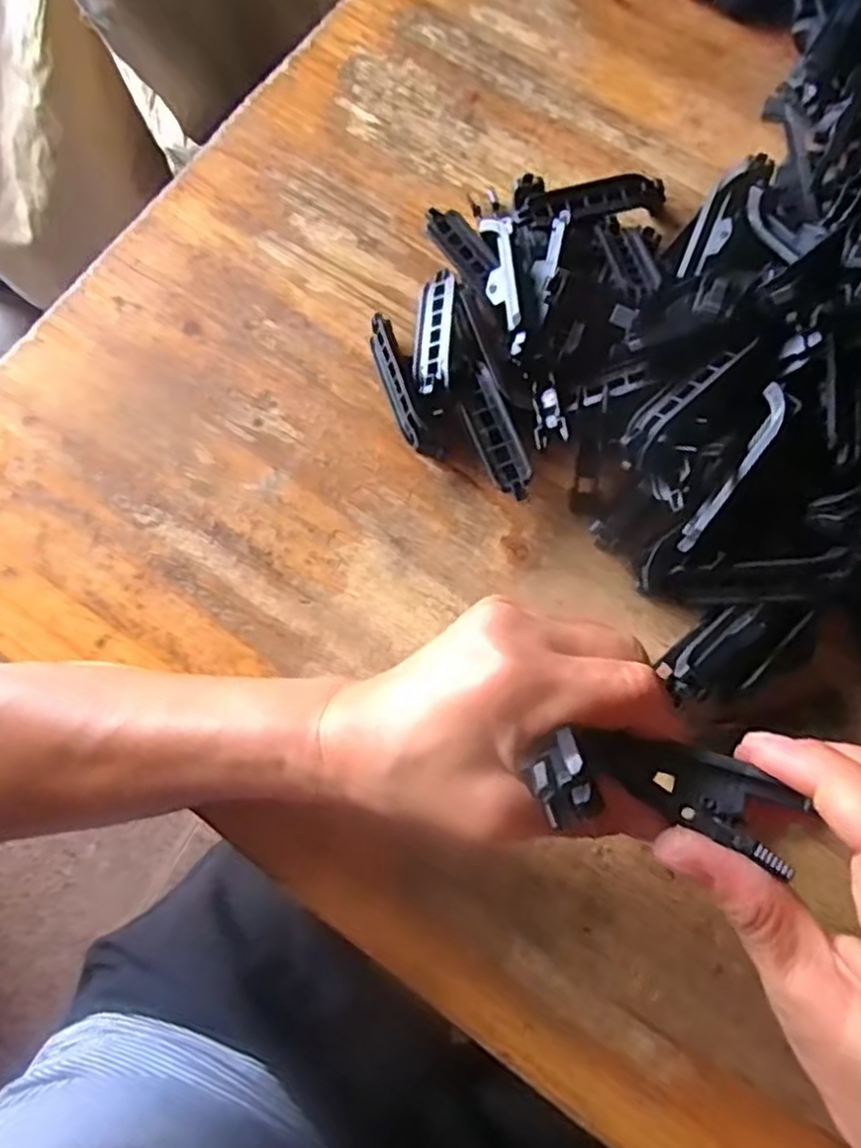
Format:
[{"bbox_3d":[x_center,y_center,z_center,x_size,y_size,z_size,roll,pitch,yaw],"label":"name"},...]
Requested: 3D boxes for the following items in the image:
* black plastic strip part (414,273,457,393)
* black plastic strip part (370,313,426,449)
[{"bbox_3d":[0.002,-0.113,0.338,0.018,0.005,0.067,-2,67,20],"label":"black plastic strip part"},{"bbox_3d":[-0.016,-0.090,0.338,0.005,0.017,0.068,-6,72,-38],"label":"black plastic strip part"}]

